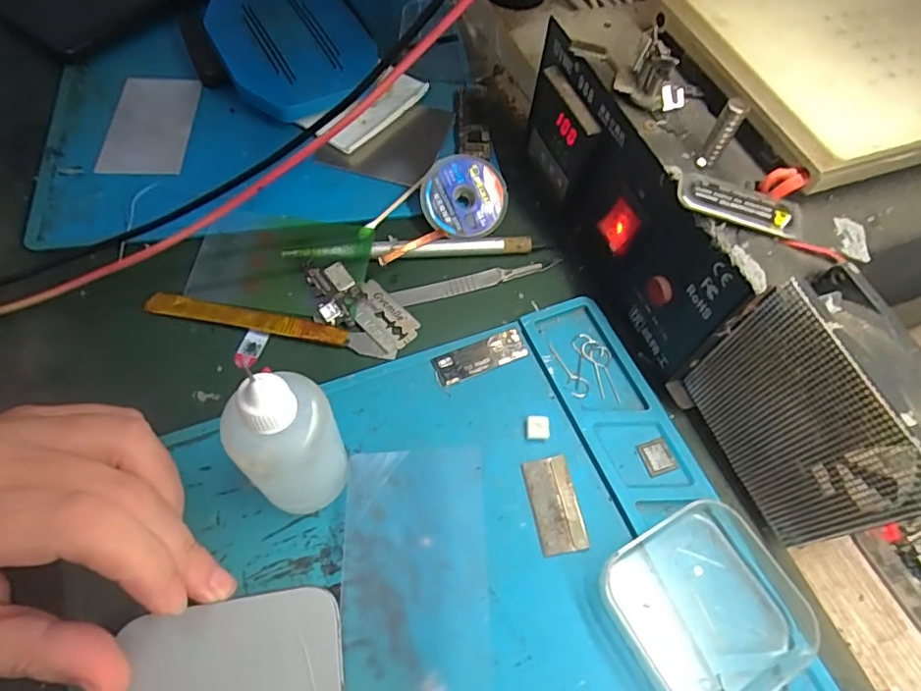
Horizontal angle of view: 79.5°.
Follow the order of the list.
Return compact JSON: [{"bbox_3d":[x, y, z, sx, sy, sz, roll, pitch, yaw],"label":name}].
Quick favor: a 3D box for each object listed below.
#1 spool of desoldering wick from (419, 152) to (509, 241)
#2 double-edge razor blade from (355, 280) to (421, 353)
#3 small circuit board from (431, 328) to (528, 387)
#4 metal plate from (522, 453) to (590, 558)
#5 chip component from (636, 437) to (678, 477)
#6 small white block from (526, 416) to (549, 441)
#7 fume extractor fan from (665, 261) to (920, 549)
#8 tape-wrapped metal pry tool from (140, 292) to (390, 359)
[{"bbox_3d":[0.002,-0.079,0.295,0.044,0.010,0.043,7,87,-3],"label":"spool of desoldering wick"},{"bbox_3d":[-0.038,-0.014,0.269,0.021,0.004,0.037,-40,76,-22],"label":"double-edge razor blade"},{"bbox_3d":[0.010,0.005,0.259,0.045,0.004,0.015,-20,64,-15],"label":"small circuit board"},{"bbox_3d":[0.039,0.065,0.228,0.019,0.004,0.038,-7,61,-8],"label":"metal plate"},{"bbox_3d":[0.085,0.048,0.239,0.014,0.004,0.015,-15,62,-13],"label":"chip component"},{"bbox_3d":[0.034,0.036,0.243,0.010,0.004,0.010,2,60,-3],"label":"small white block"},{"bbox_3d":[0.130,0.027,0.207,0.028,0.085,0.080,-18,63,-14],"label":"fume extractor fan"},{"bbox_3d":[-0.090,-0.011,0.262,0.118,0.004,0.011,11,60,2],"label":"tape-wrapped metal pry tool"}]

